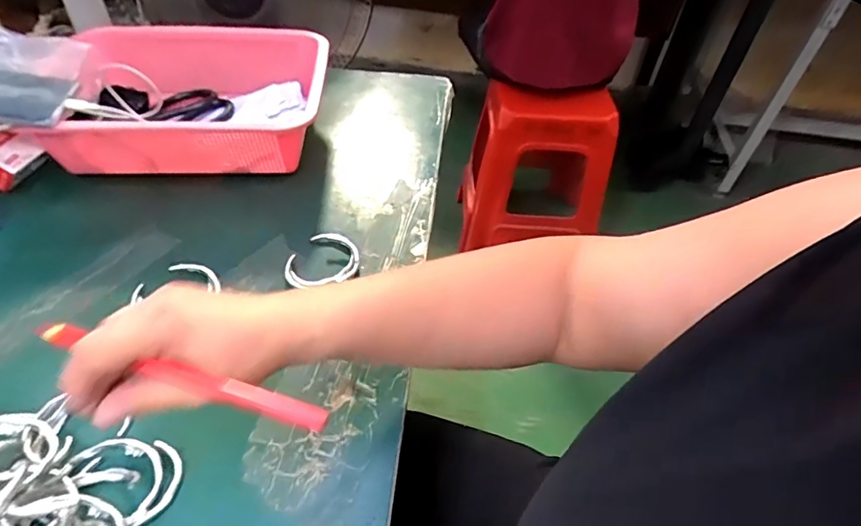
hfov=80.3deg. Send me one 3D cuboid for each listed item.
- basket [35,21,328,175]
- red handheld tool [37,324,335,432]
[{"bbox_3d":[-0.257,-0.178,0.584,0.272,0.096,0.214,-1,45,-3],"label":"basket"},{"bbox_3d":[-0.130,0.057,0.267,0.159,0.010,0.013,17,47,4],"label":"red handheld tool"}]

